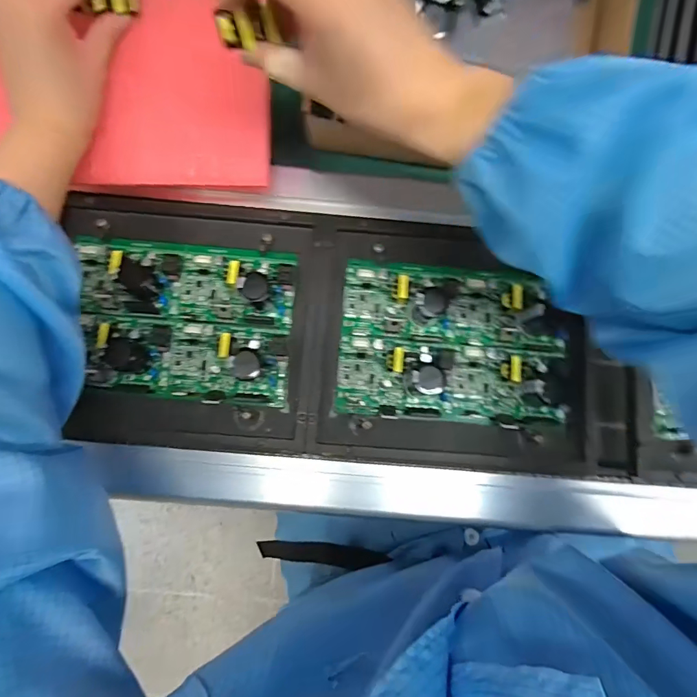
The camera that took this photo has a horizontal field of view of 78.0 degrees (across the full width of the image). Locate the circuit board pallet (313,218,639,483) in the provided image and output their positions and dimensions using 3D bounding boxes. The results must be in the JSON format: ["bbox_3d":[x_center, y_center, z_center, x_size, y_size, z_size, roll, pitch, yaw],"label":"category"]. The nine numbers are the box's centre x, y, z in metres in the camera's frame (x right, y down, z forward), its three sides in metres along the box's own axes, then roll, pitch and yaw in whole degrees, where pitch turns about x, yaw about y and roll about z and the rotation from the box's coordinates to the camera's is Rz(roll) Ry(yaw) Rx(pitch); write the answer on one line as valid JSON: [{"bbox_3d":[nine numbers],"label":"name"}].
[{"bbox_3d":[0.119,-0.004,0.409,0.305,0.033,0.225,4,80,-1],"label":"circuit board pallet"}]

